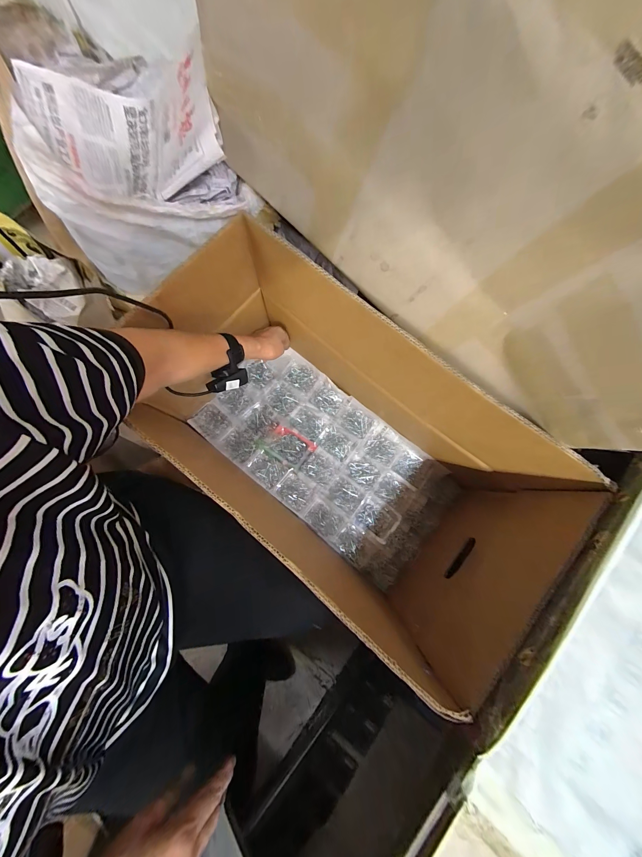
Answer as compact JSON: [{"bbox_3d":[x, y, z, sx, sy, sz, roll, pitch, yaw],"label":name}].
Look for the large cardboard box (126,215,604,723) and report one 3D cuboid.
[{"bbox_3d":[0.035,0.058,0.502,0.642,0.357,0.316,38,80,8],"label":"large cardboard box"}]

